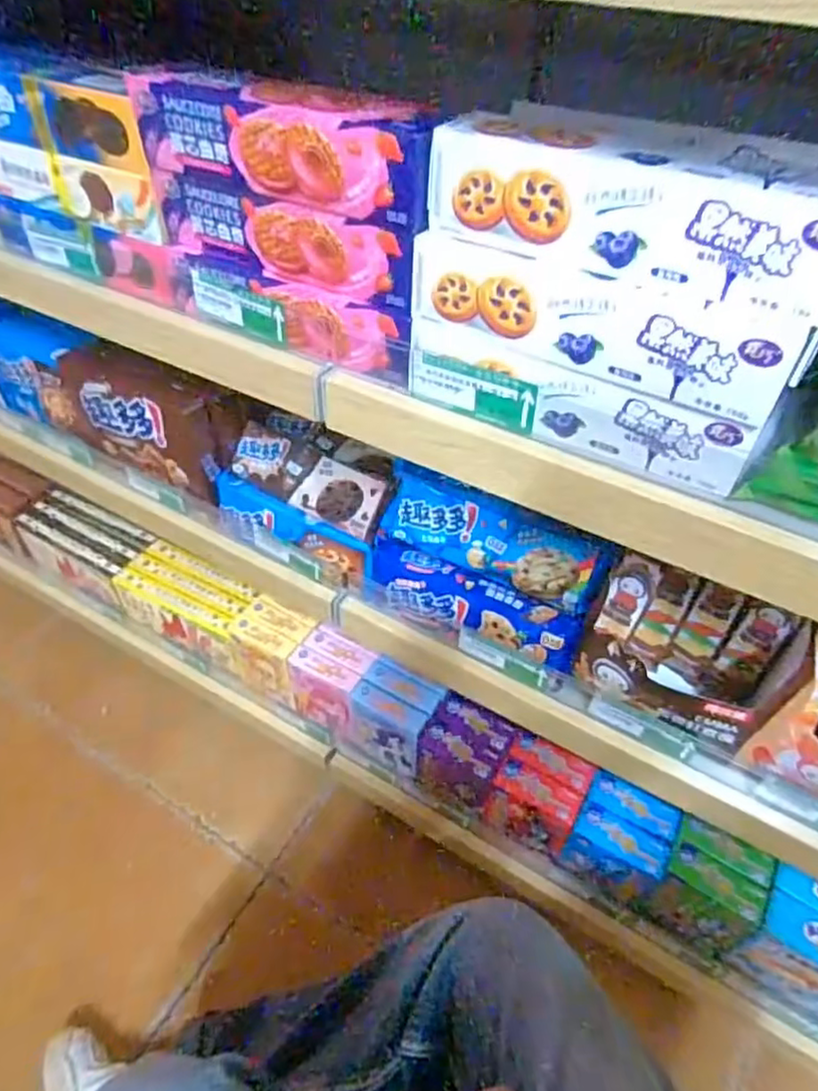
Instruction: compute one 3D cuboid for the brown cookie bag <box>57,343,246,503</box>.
[{"bbox_3d":[-0.302,-0.154,0.734,0.238,0.148,0.066,21,48,17],"label":"brown cookie bag"}]

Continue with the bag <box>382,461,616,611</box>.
[{"bbox_3d":[0.081,-0.011,0.621,0.213,0.079,0.038,24,25,19],"label":"bag"}]

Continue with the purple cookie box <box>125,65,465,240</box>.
[{"bbox_3d":[-0.079,-0.268,0.427,0.223,0.062,0.050,25,50,20],"label":"purple cookie box"}]

